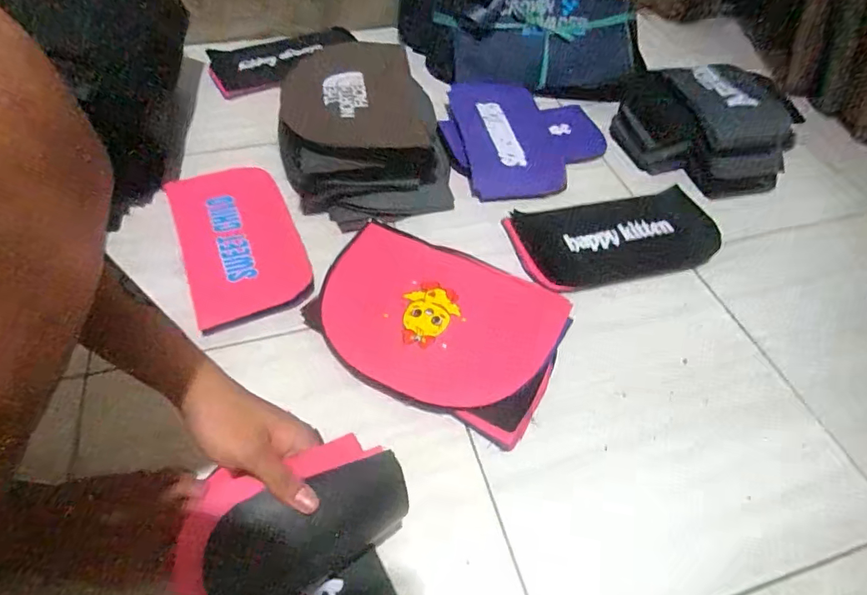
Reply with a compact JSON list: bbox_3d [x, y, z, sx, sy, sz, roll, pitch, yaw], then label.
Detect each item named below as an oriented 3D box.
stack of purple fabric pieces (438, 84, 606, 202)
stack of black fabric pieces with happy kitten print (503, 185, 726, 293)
[{"bbox_3d":[0.156,-0.299,0.866,0.272,0.034,0.299,-14,54,-15],"label":"stack of purple fabric pieces"},{"bbox_3d":[0.270,-0.093,0.725,0.303,0.019,0.161,-10,53,-12],"label":"stack of black fabric pieces with happy kitten print"}]

